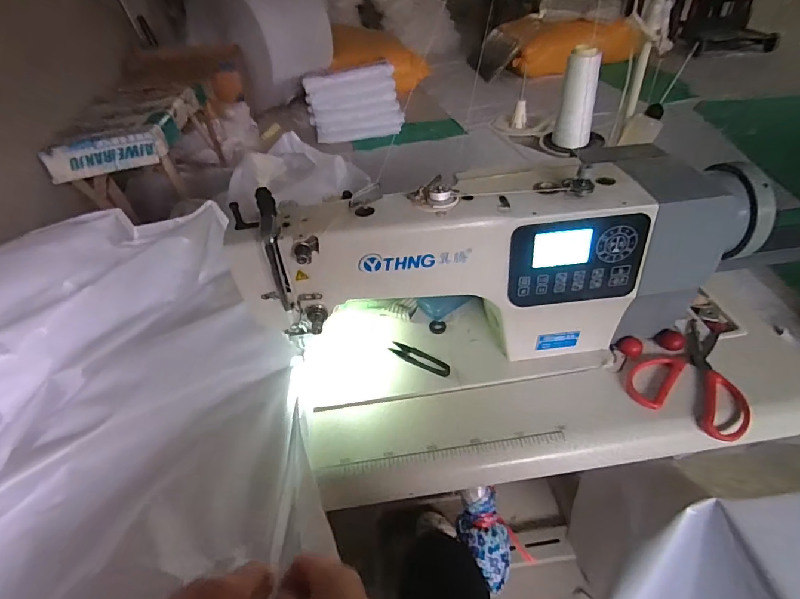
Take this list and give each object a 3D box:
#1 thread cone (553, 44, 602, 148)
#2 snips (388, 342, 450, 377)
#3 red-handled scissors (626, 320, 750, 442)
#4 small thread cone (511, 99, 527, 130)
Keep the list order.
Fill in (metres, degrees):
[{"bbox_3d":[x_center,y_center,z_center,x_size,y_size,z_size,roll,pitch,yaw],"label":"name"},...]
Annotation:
[{"bbox_3d":[0.325,-0.361,0.817,0.066,0.164,0.054,11,45,18],"label":"thread cone"},{"bbox_3d":[0.028,0.081,0.619,0.095,0.005,0.025,23,50,28],"label":"snips"},{"bbox_3d":[0.377,0.086,0.570,0.126,0.017,0.180,23,50,28],"label":"red-handled scissors"},{"bbox_3d":[0.251,-0.388,0.939,0.030,0.046,0.034,4,43,11],"label":"small thread cone"}]

